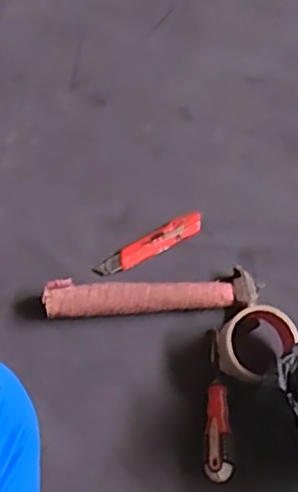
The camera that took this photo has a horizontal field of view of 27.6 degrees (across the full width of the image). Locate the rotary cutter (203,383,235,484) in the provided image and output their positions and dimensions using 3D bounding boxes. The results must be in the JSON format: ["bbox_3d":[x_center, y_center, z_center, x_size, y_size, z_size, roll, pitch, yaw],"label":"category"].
[{"bbox_3d":[0.077,0.205,0.671,0.030,0.021,0.108,5,56,-2],"label":"rotary cutter"}]

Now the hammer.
[{"bbox_3d":[0.005,0.059,0.755,0.268,0.035,0.049,-4,59,-7],"label":"hammer"}]

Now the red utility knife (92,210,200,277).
[{"bbox_3d":[0.002,0.000,0.813,0.160,0.011,0.030,-25,62,-20],"label":"red utility knife"}]

